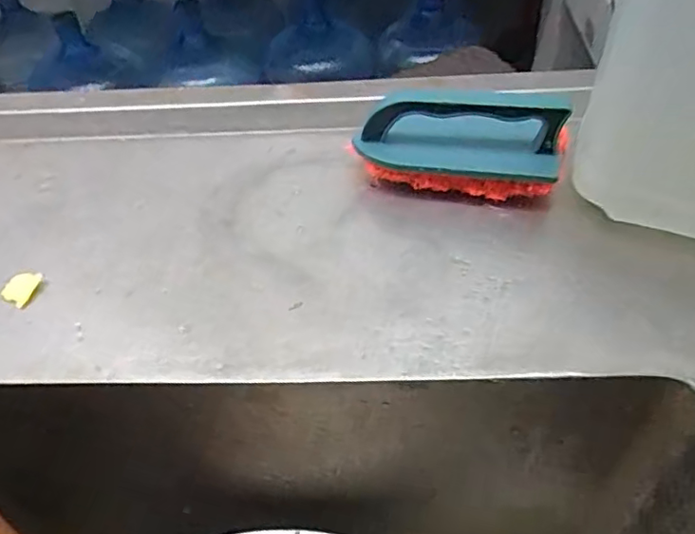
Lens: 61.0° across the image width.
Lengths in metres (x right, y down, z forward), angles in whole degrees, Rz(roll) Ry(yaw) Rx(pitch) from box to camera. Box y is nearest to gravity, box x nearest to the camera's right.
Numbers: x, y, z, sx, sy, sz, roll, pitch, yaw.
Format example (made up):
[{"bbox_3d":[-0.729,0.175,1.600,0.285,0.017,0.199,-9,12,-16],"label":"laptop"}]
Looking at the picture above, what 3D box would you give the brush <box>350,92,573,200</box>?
[{"bbox_3d":[0.071,-0.080,0.382,0.128,0.066,0.043,8,49,12],"label":"brush"}]

